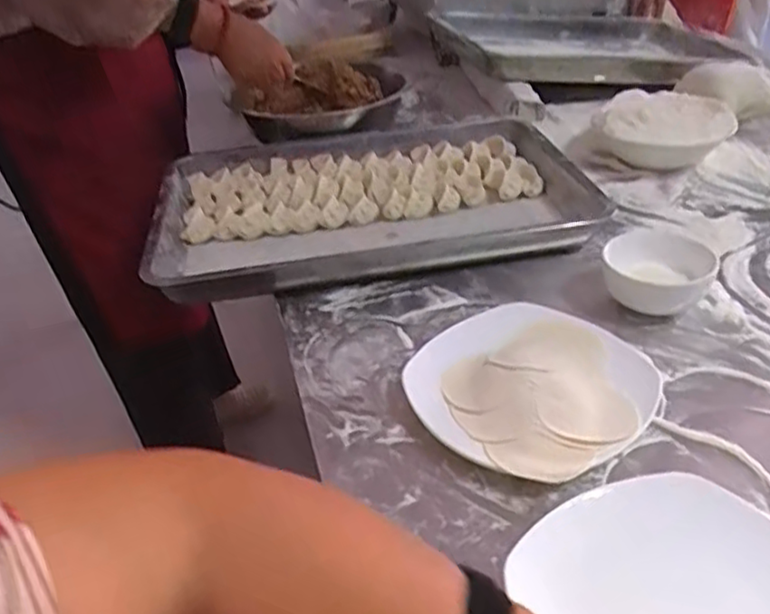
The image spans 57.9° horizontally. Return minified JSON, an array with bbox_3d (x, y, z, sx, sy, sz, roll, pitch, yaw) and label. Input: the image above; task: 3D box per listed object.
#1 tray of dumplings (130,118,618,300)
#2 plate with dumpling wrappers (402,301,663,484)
[{"bbox_3d":[-0.022,-0.142,0.862,0.503,0.060,0.357,-12,34,-9],"label":"tray of dumplings"},{"bbox_3d":[0.121,0.056,0.565,0.185,0.026,0.185,-4,34,3],"label":"plate with dumpling wrappers"}]

